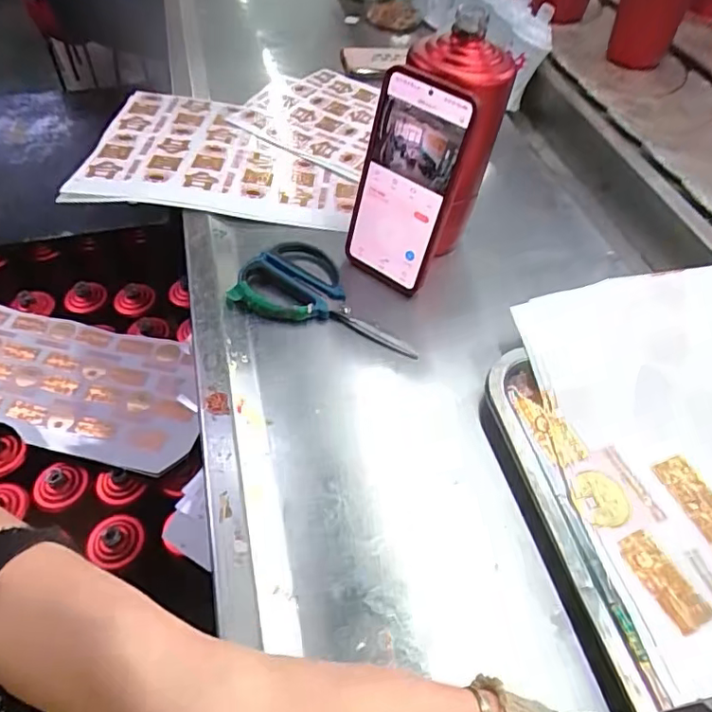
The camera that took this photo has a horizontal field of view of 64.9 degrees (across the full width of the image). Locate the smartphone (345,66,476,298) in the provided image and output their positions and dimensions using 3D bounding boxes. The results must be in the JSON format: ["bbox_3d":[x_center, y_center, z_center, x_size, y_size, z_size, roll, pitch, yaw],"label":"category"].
[{"bbox_3d":[0.037,-0.136,0.458,0.082,0.163,0.013,34,40,22],"label":"smartphone"}]

